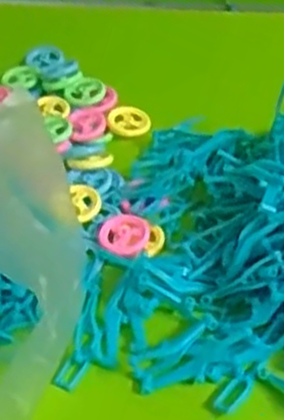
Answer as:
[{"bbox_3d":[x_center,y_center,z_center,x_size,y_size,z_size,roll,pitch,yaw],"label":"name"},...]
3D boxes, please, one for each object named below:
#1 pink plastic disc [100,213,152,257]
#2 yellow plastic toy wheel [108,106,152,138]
[{"bbox_3d":[-0.009,0.012,0.462,0.028,0.004,0.032,13,46,20],"label":"pink plastic disc"},{"bbox_3d":[-0.009,-0.061,0.529,0.027,0.004,0.024,21,49,27],"label":"yellow plastic toy wheel"}]

